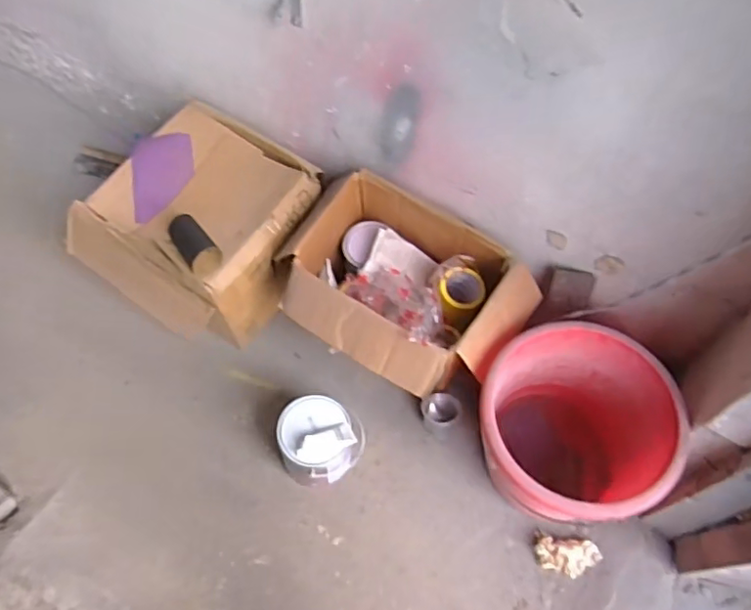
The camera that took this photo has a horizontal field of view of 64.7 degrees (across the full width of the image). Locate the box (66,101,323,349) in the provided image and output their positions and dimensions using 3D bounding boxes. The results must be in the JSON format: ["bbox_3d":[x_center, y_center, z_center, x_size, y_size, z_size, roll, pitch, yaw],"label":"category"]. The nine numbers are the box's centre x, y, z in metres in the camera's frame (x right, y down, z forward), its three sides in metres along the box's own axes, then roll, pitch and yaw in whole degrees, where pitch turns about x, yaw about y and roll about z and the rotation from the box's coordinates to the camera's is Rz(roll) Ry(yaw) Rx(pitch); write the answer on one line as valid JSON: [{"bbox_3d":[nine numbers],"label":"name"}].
[{"bbox_3d":[-0.409,-0.188,1.439,0.446,0.284,0.437,26,60,11],"label":"box"}]

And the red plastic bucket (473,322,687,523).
[{"bbox_3d":[0.370,0.277,1.214,0.351,0.358,0.347,2,59,-3],"label":"red plastic bucket"}]

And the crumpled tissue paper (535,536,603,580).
[{"bbox_3d":[0.412,0.541,1.270,0.132,0.025,0.075,7,59,-1],"label":"crumpled tissue paper"}]

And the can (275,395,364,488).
[{"bbox_3d":[-0.123,0.303,1.291,0.175,0.183,0.155,24,60,10],"label":"can"}]

